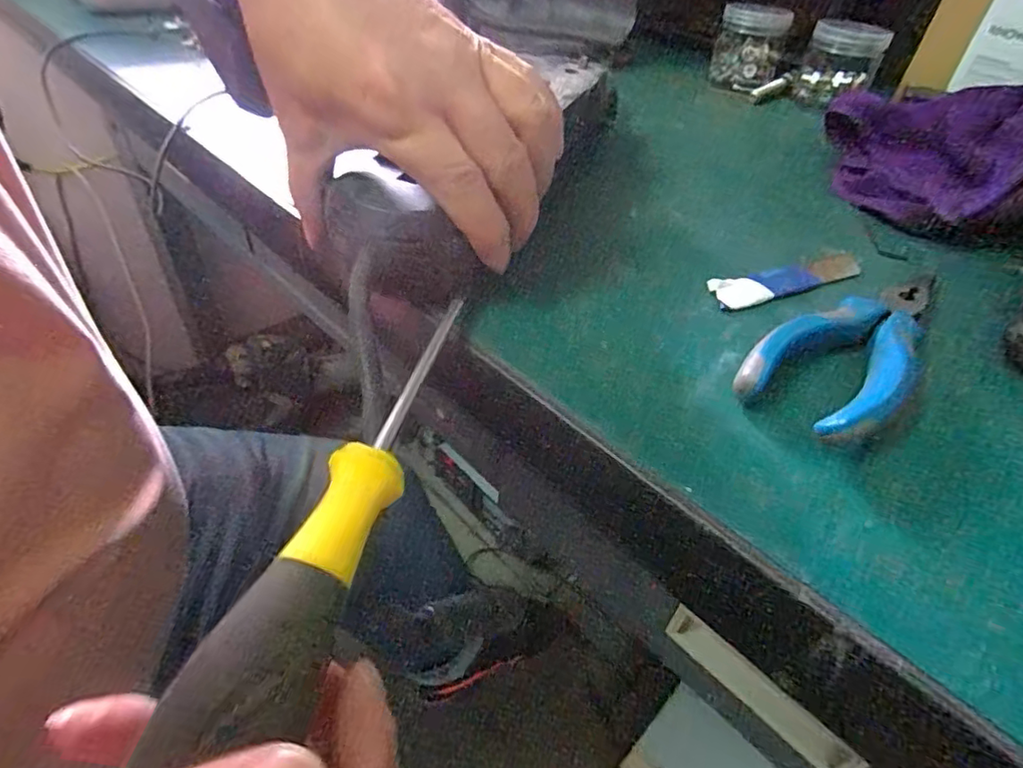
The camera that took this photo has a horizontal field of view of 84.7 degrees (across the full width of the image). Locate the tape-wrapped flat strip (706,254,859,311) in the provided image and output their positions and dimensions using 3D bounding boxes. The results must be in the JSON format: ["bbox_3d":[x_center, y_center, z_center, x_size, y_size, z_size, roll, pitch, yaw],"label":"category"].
[{"bbox_3d":[0.144,-0.055,0.288,0.108,0.006,0.022,-17,47,-24],"label":"tape-wrapped flat strip"}]

